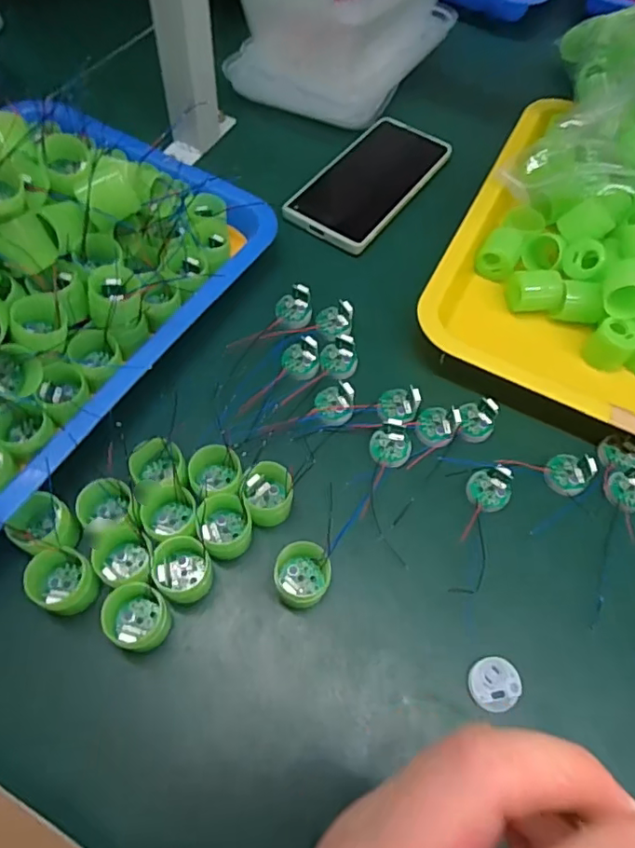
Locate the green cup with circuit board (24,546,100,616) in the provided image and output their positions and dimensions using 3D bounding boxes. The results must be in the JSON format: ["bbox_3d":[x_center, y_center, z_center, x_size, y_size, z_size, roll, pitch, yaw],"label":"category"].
[{"bbox_3d":[-0.131,0.082,0.289,0.028,0.030,0.030,2,61,-3],"label":"green cup with circuit board"}]

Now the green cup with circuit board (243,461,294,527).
[{"bbox_3d":[-0.027,0.041,0.322,0.028,0.026,0.029,2,61,-3],"label":"green cup with circuit board"}]

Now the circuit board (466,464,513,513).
[{"bbox_3d":[0.105,0.038,0.336,0.026,0.013,0.027,37,65,15],"label":"circuit board"}]

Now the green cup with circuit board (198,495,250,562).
[{"bbox_3d":[-0.051,0.058,0.314,0.027,0.025,0.031,-17,64,-13],"label":"green cup with circuit board"}]

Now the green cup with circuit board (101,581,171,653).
[{"bbox_3d":[-0.091,0.100,0.287,0.028,0.033,0.029,2,61,-3],"label":"green cup with circuit board"}]

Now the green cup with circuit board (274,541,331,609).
[{"bbox_3d":[-0.008,0.082,0.300,0.028,0.027,0.031,11,61,2],"label":"green cup with circuit board"}]

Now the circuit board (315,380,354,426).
[{"bbox_3d":[0.011,-0.014,0.359,0.024,0.013,0.026,6,61,-1],"label":"circuit board"}]

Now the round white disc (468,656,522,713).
[{"bbox_3d":[0.093,0.135,0.290,0.026,0.004,0.026,2,61,-3],"label":"round white disc"}]

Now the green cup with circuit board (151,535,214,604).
[{"bbox_3d":[-0.072,0.079,0.301,0.027,0.029,0.029,2,61,-3],"label":"green cup with circuit board"}]

